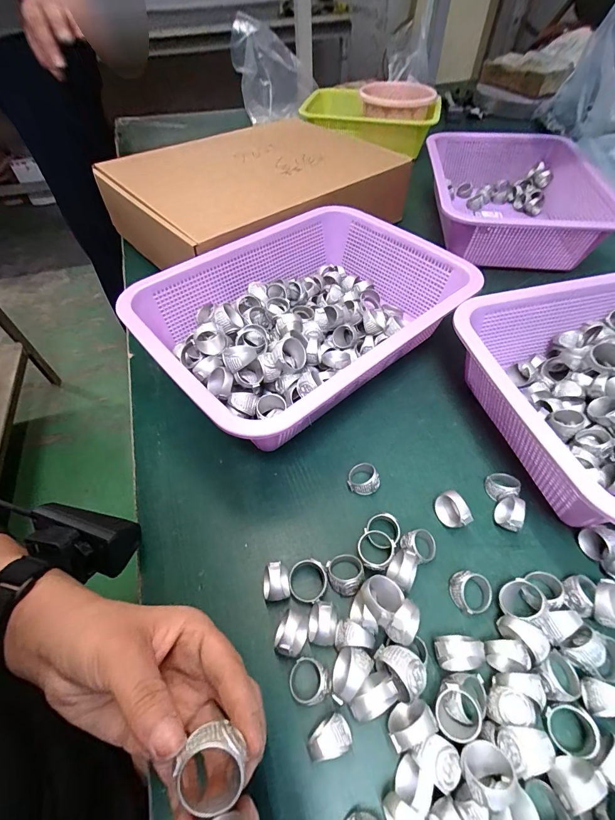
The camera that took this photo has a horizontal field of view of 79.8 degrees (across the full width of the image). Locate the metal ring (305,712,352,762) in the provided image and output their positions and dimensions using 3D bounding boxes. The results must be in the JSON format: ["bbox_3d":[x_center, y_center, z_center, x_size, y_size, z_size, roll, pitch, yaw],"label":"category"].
[{"bbox_3d":[0.012,0.181,0.204,0.024,0.025,0.016,-18,55,-12],"label":"metal ring"}]

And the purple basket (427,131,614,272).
[{"bbox_3d":[0.294,-0.319,0.552,0.225,0.077,0.293,5,53,5],"label":"purple basket"}]

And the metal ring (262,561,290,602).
[{"bbox_3d":[-0.022,0.120,0.255,0.018,0.021,0.022,-7,53,-4],"label":"metal ring"}]

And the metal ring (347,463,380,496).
[{"bbox_3d":[0.047,0.057,0.308,0.025,0.018,0.024,-1,53,1],"label":"metal ring"}]

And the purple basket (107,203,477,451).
[{"bbox_3d":[0.001,-0.097,0.381,0.303,0.082,0.223,-36,60,-23],"label":"purple basket"}]

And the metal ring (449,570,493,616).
[{"bbox_3d":[0.112,0.124,0.252,0.028,0.008,0.028,0,82,2],"label":"metal ring"}]

